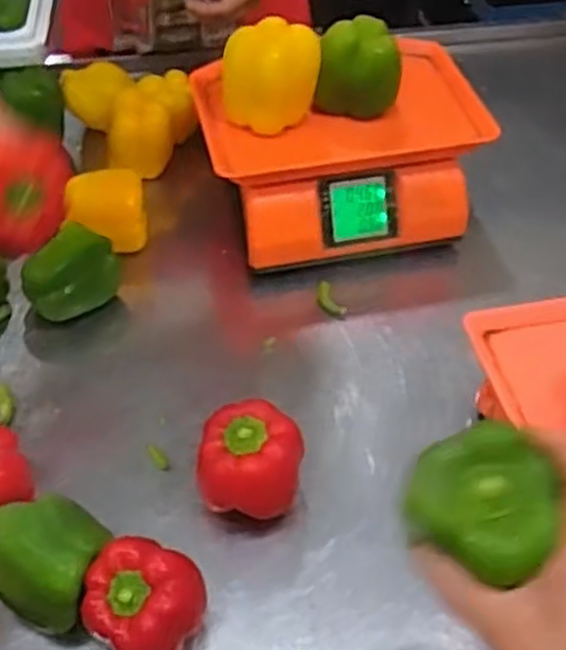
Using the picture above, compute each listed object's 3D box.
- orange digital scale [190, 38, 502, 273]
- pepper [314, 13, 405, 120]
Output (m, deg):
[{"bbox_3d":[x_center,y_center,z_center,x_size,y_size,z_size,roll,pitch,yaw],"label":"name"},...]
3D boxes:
[{"bbox_3d":[0.060,-0.182,0.824,0.281,0.103,0.210,-10,50,-10],"label":"orange digital scale"},{"bbox_3d":[0.076,-0.253,0.775,0.078,0.078,0.069,6,49,4],"label":"pepper"}]

